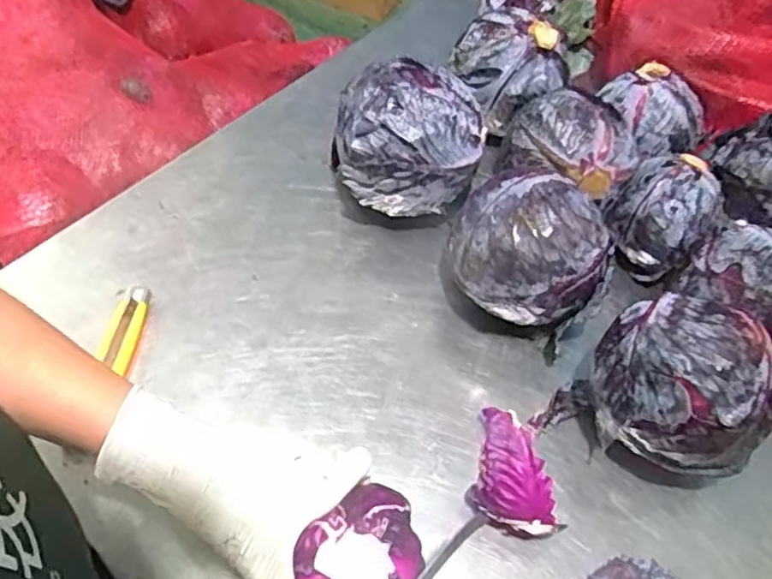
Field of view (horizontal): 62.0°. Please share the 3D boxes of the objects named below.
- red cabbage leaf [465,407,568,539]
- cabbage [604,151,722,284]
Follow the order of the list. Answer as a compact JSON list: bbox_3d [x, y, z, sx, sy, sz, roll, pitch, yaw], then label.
[{"bbox_3d":[0.104,0.143,0.517,0.063,0.042,0.109,9,53,2],"label":"red cabbage leaf"},{"bbox_3d":[0.284,-0.073,0.662,0.088,0.097,0.092,3,53,-3],"label":"cabbage"}]

